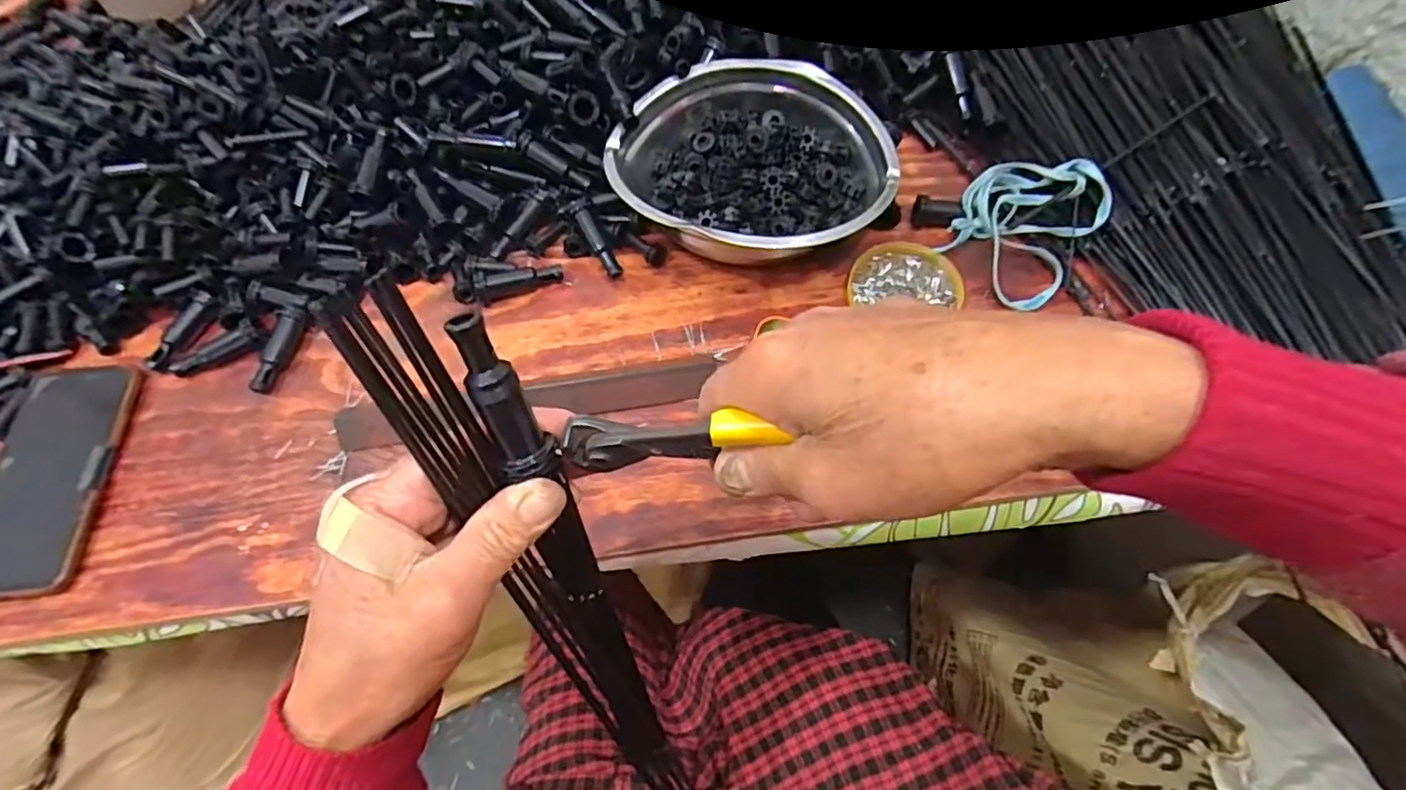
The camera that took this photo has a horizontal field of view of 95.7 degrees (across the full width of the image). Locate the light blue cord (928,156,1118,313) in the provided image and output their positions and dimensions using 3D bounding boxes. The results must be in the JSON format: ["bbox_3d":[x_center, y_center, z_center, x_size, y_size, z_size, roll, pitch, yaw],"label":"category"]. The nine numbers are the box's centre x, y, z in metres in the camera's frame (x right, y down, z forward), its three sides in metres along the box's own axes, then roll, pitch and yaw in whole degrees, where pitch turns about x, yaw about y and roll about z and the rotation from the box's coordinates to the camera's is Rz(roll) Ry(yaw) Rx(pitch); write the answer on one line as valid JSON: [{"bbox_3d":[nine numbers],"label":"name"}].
[{"bbox_3d":[0.246,-0.133,0.489,0.096,0.042,0.122,35,70,17],"label":"light blue cord"}]

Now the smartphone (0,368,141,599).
[{"bbox_3d":[-0.443,0.052,0.432,0.075,0.011,0.162,-6,64,-1],"label":"smartphone"}]

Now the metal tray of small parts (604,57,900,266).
[{"bbox_3d":[0.039,-0.186,0.505,0.224,0.051,0.176,2,64,2],"label":"metal tray of small parts"}]

